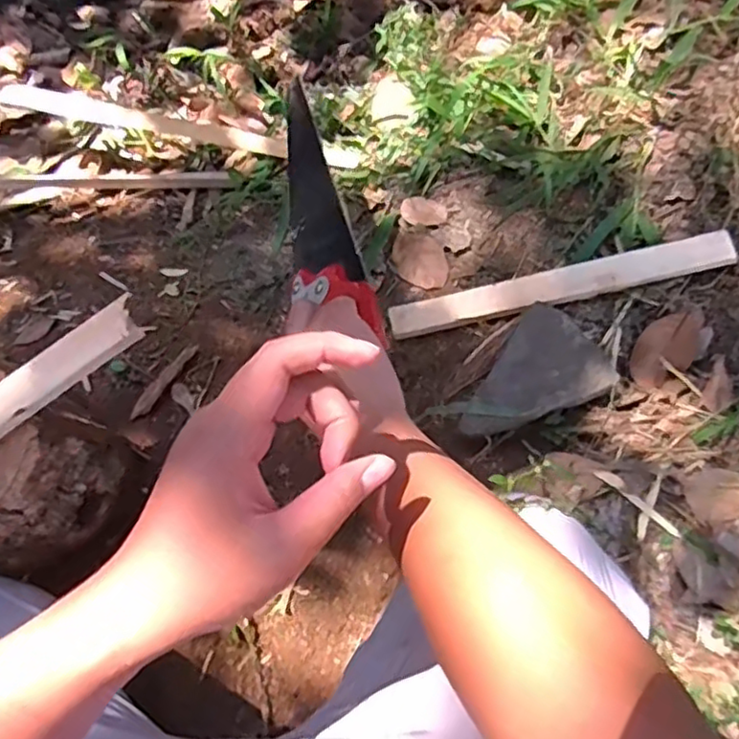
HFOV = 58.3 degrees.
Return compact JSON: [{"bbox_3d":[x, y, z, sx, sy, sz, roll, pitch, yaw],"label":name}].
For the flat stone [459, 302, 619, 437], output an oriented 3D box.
[{"bbox_3d":[0.173,0.013,0.720,0.168,0.045,0.119,-35,69,-20],"label":"flat stone"}]

